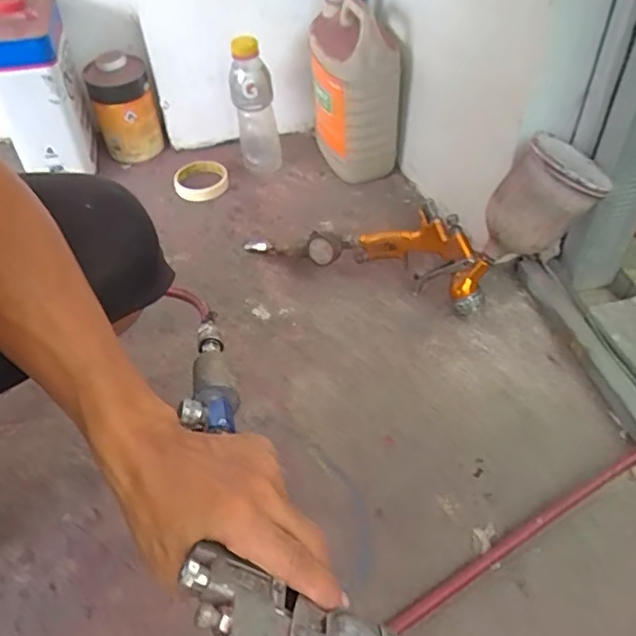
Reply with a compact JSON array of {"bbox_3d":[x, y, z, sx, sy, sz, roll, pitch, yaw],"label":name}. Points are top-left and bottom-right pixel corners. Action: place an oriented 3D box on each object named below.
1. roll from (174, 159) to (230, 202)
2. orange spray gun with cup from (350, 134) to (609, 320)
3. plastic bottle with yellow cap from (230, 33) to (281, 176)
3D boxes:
[{"bbox_3d":[-0.195,-0.229,0.969,0.088,0.018,0.102,-7,48,-5],"label":"roll"},{"bbox_3d":[0.196,-0.107,0.711,0.295,0.141,0.106,-25,31,41],"label":"orange spray gun with cup"},{"bbox_3d":[-0.099,-0.332,0.923,0.069,0.205,0.056,-6,47,-4],"label":"plastic bottle with yellow cap"}]

